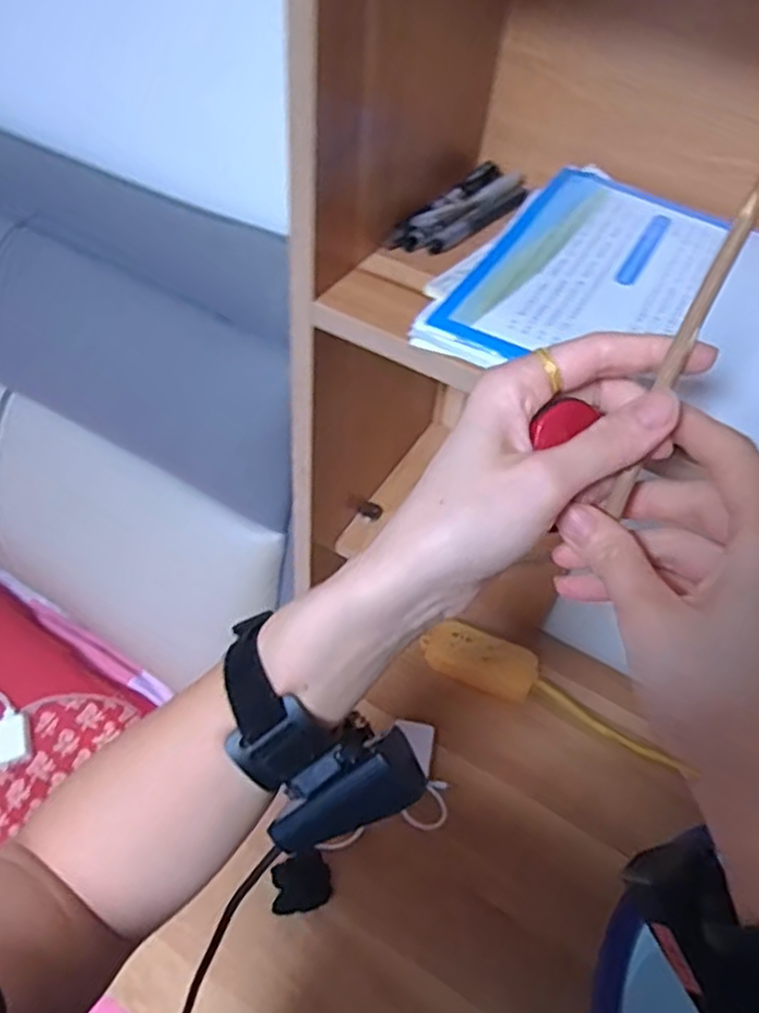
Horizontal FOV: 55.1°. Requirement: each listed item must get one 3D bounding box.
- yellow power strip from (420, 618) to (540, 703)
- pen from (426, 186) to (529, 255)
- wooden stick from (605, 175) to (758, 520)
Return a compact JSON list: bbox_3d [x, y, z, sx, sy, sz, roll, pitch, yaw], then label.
[{"bbox_3d":[0.118,0.172,0.842,0.130,0.027,0.057,21,50,13],"label":"yellow power strip"},{"bbox_3d":[0.067,-0.192,0.486,0.013,0.007,0.105,35,55,23],"label":"pen"},{"bbox_3d":[0.120,-0.073,0.267,0.009,0.161,0.006,26,13,17],"label":"wooden stick"}]

